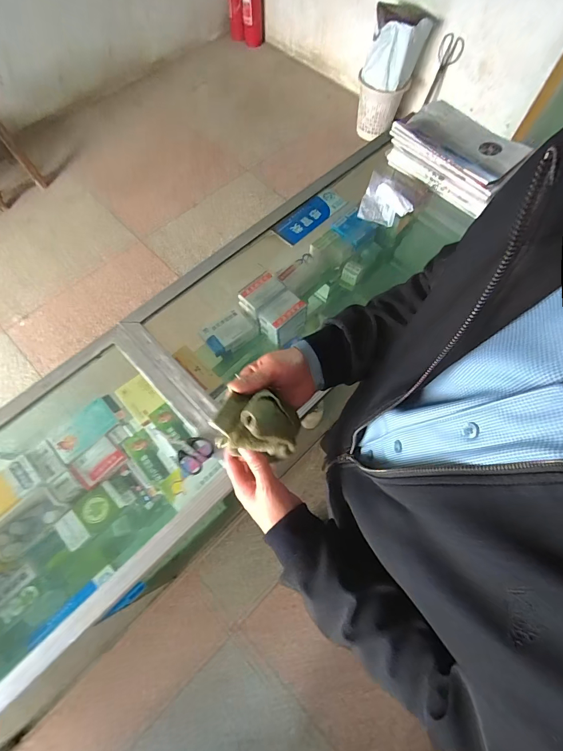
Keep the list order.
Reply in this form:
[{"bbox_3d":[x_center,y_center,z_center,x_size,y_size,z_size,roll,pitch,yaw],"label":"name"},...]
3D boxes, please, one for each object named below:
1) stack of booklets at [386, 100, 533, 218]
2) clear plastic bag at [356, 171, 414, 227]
[{"bbox_3d":[0.437,-0.565,0.895,0.293,0.072,0.247,40,72,14],"label":"stack of booklets"},{"bbox_3d":[0.256,-0.423,0.858,0.114,0.032,0.135,18,68,6],"label":"clear plastic bag"}]

